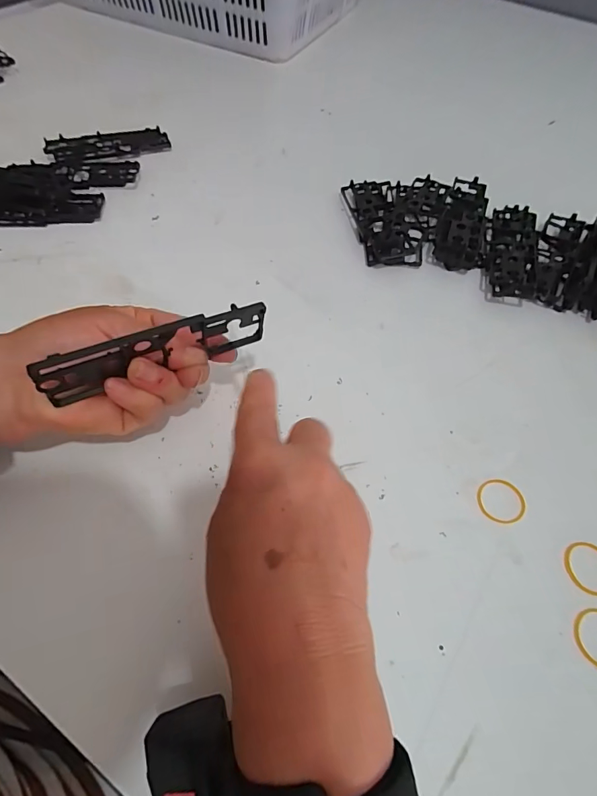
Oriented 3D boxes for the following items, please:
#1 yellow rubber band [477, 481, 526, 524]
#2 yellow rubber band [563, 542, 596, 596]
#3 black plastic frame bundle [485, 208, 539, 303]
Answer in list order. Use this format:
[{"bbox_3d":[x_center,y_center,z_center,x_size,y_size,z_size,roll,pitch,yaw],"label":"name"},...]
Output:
[{"bbox_3d":[0.132,0.066,0.265,0.032,0.004,0.029,-4,58,-7],"label":"yellow rubber band"},{"bbox_3d":[0.175,0.101,0.245,0.031,0.004,0.030,-9,58,-10],"label":"yellow rubber band"},{"bbox_3d":[0.202,-0.141,0.392,0.042,0.024,0.142,17,57,6],"label":"black plastic frame bundle"}]

